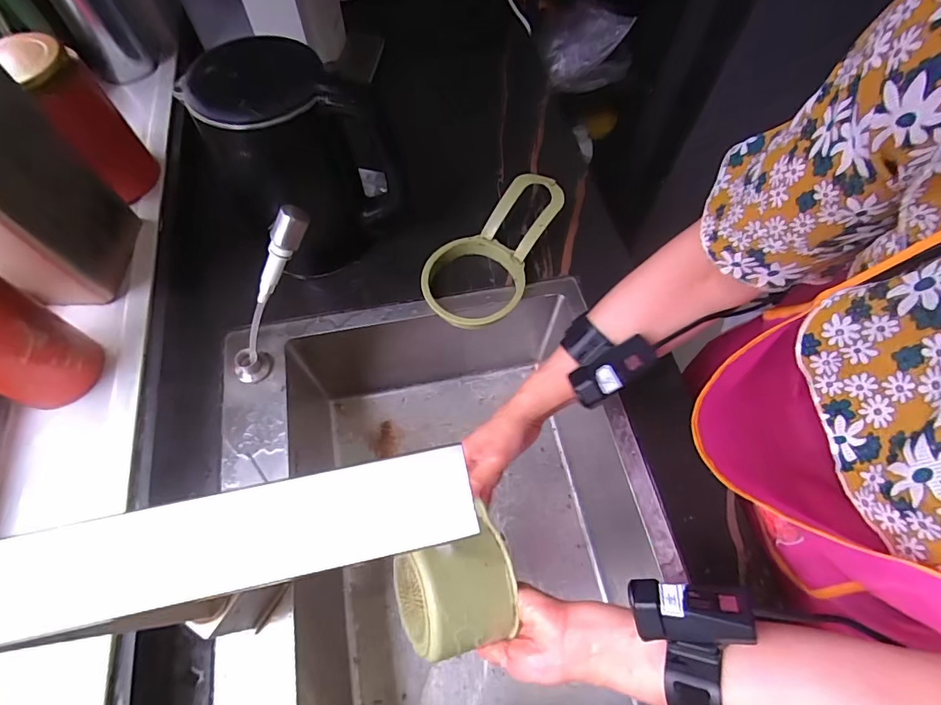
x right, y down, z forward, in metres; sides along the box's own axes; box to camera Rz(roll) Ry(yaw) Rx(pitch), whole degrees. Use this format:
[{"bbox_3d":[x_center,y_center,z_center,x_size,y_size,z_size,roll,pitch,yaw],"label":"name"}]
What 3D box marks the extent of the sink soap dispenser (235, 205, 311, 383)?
[{"bbox_3d":[-0.206,-0.047,0.476,0.033,0.231,0.029,-12,58,-42],"label":"sink soap dispenser"}]

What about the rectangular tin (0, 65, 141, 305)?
[{"bbox_3d":[-0.436,-0.156,0.449,0.082,0.203,0.126,-5,63,-4],"label":"rectangular tin"}]

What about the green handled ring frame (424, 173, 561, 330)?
[{"bbox_3d":[0.026,-0.136,0.592,0.123,0.069,0.225,23,64,10],"label":"green handled ring frame"}]

